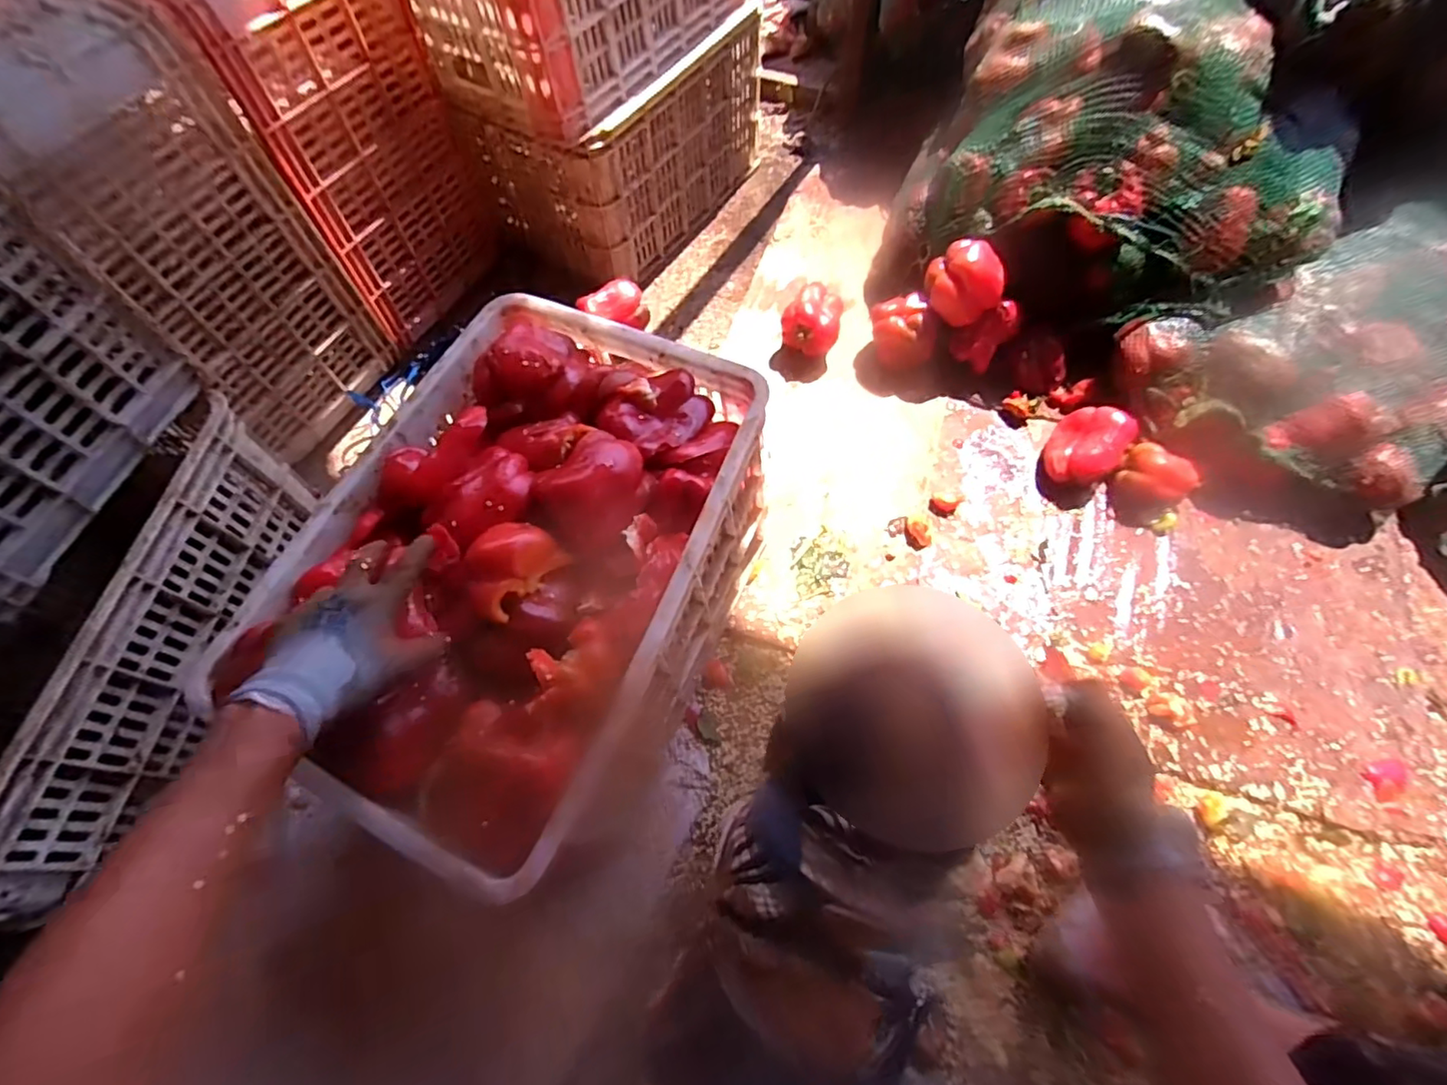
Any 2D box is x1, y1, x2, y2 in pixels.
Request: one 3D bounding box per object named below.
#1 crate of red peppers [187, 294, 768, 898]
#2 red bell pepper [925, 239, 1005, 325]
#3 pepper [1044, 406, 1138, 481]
[{"bbox_3d":[-0.197,0.030,0.662,0.359,0.309,0.504,22,66,12],"label":"crate of red peppers"},{"bbox_3d":[0.357,-0.389,0.905,0.097,0.081,0.095,-21,64,-8],"label":"red bell pepper"},{"bbox_3d":[0.524,-0.135,0.887,0.095,0.080,0.112,35,69,17],"label":"pepper"}]

